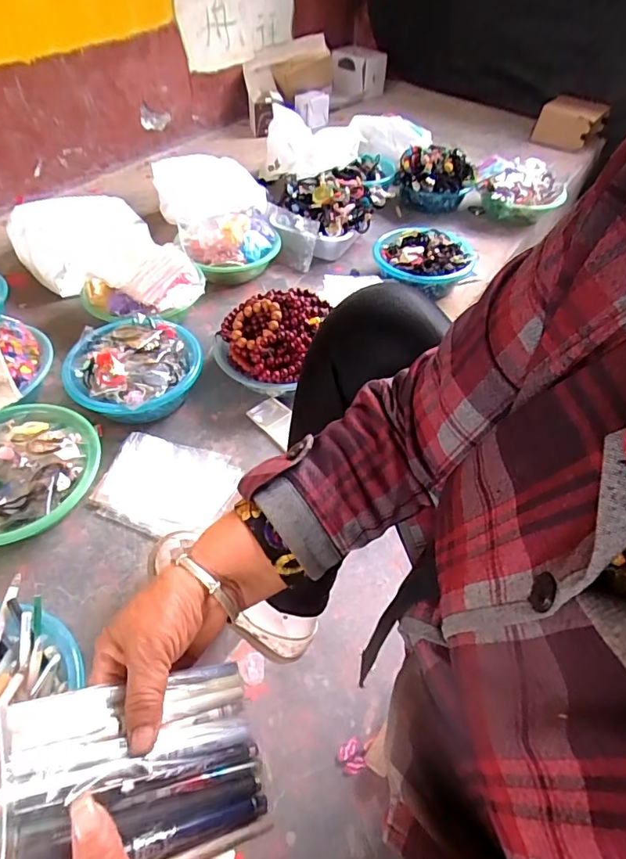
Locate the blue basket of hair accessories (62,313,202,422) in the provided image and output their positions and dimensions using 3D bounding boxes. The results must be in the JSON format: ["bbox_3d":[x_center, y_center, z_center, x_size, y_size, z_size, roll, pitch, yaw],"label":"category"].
[{"bbox_3d":[-0.302,-0.100,0.839,0.220,0.099,0.203,1,49,-2],"label":"blue basket of hair accessories"}]

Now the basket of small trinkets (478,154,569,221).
[{"bbox_3d":[0.575,-0.663,1.353,0.229,0.125,0.170,13,50,9],"label":"basket of small trinkets"}]

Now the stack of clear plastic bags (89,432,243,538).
[{"bbox_3d":[-0.221,0.083,0.749,0.195,0.022,0.161,15,50,11],"label":"stack of clear plastic bags"}]

